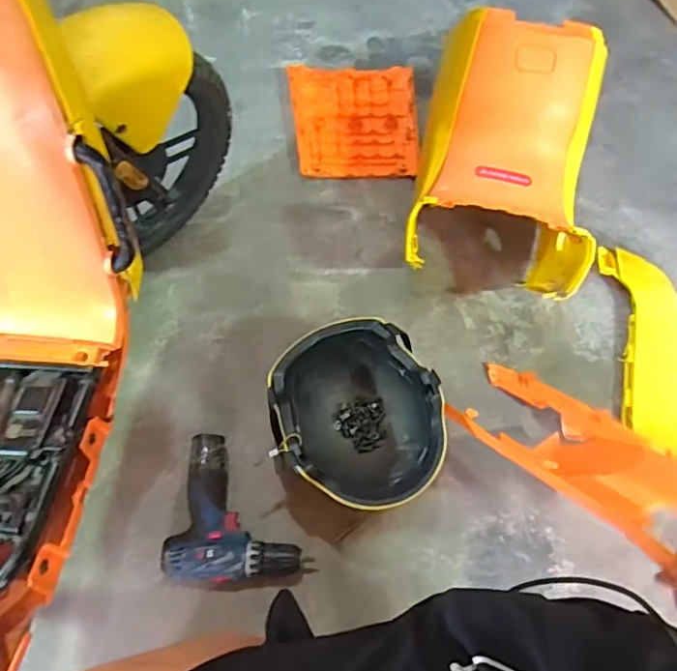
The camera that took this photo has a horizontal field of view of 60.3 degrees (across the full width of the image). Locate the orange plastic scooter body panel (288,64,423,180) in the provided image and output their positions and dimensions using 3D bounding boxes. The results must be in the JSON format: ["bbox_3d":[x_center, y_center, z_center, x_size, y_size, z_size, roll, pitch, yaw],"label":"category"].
[{"bbox_3d":[0.037,-0.465,1.238,0.266,0.020,0.314,-2,63,-5],"label":"orange plastic scooter body panel"}]

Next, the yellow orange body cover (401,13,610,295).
[{"bbox_3d":[0.273,-0.269,0.947,0.268,0.271,0.409,12,60,5],"label":"yellow orange body cover"}]

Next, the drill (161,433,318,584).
[{"bbox_3d":[-0.146,0.237,0.820,0.185,0.051,0.196,-4,60,-4],"label":"drill"}]

